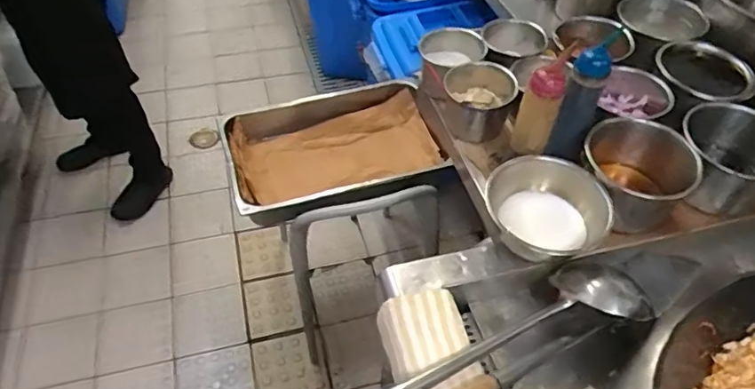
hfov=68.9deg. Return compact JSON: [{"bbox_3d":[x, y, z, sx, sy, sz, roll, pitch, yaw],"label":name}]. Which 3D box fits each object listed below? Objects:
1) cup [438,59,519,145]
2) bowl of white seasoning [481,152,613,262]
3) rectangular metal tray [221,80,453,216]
[{"bbox_3d":[0.176,-0.159,0.961,0.114,0.103,0.115,0,48,0],"label":"cup"},{"bbox_3d":[0.242,0.021,0.802,0.164,0.085,0.138,14,50,12],"label":"bowl of white seasoning"},{"bbox_3d":[-0.104,-0.104,1.385,0.510,0.153,0.345,-14,50,-13],"label":"rectangular metal tray"}]

